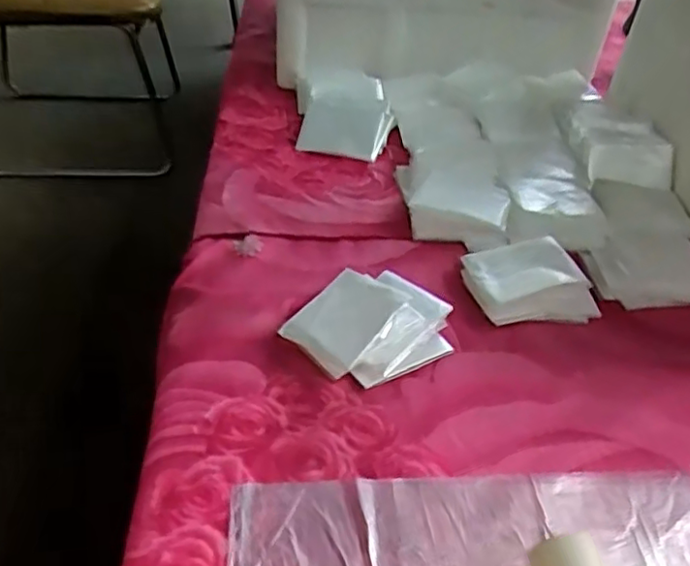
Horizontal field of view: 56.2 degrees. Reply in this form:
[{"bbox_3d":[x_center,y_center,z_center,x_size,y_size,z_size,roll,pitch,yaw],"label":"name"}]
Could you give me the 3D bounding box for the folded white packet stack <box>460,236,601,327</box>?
[{"bbox_3d":[0.151,0.000,0.535,0.098,0.039,0.071,-3,42,-9],"label":"folded white packet stack"}]

